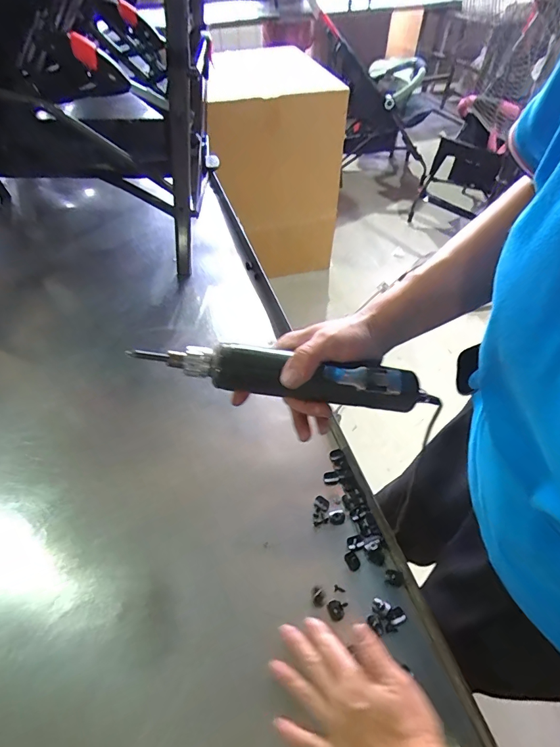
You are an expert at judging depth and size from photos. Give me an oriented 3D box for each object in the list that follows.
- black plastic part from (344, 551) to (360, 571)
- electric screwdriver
[{"bbox_3d":[0.082,0.213,0.457,0.015,0.005,0.020,-23,54,-16],"label":"black plastic part"},{"bbox_3d":[0.014,0.000,0.344,0.250,0.041,0.033,8,50,-9],"label":"electric screwdriver"}]

